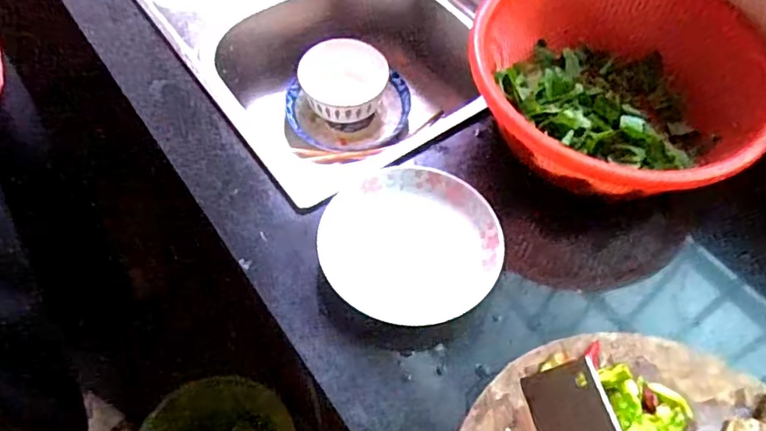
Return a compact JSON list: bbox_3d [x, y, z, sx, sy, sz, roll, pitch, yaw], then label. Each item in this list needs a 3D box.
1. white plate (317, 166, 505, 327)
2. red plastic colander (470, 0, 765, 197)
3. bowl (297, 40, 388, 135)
[{"bbox_3d":[0.025,0.029,0.590,0.168,0.031,0.166,1,57,-2],"label":"white plate"},{"bbox_3d":[0.248,-0.143,0.657,0.304,0.115,0.283,21,58,11],"label":"red plastic colander"},{"bbox_3d":[-0.059,-0.189,0.887,0.120,0.085,0.111,1,57,-2],"label":"bowl"}]

